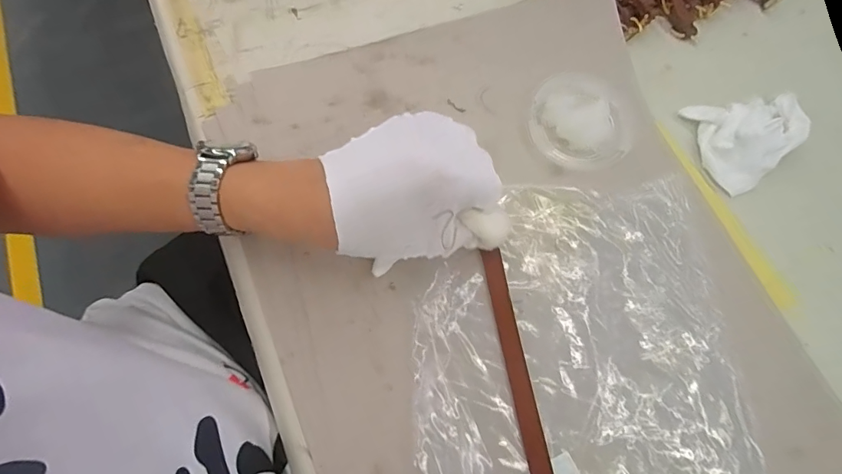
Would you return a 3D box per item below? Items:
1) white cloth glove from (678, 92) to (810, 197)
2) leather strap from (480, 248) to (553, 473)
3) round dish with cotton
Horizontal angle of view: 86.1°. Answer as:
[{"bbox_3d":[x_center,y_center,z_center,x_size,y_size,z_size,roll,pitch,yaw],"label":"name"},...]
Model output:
[{"bbox_3d":[0.315,-0.093,0.424,0.099,0.027,0.091,-9,67,-4],"label":"white cloth glove"},{"bbox_3d":[0.075,0.111,0.338,0.017,0.009,0.216,-7,65,-5],"label":"leather strap"},{"bbox_3d":[0.152,-0.113,0.432,0.092,0.015,0.095,0,67,0],"label":"round dish with cotton"}]

